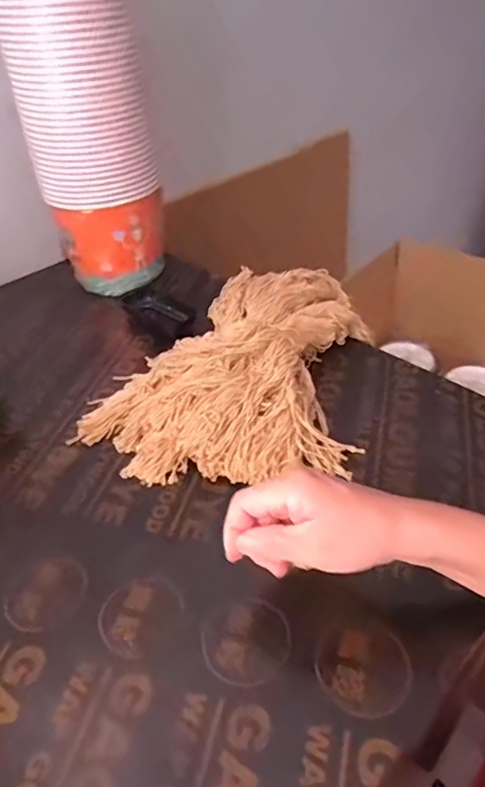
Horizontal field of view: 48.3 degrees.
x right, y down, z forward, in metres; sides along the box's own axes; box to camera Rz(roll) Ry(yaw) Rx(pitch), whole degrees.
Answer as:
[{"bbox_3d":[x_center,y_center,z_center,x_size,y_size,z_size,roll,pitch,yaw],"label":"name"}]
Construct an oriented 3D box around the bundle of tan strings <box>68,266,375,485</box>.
[{"bbox_3d":[-0.009,-0.045,0.605,0.270,0.064,0.329,7,42,12],"label":"bundle of tan strings"}]

